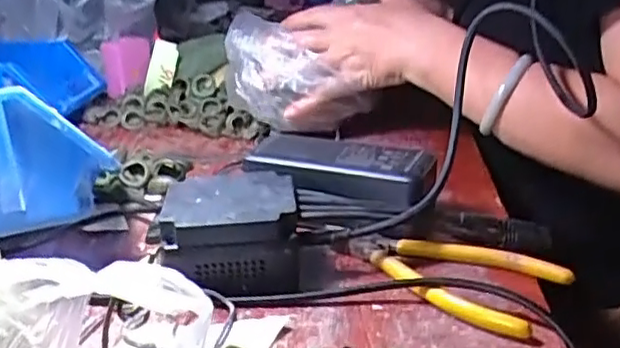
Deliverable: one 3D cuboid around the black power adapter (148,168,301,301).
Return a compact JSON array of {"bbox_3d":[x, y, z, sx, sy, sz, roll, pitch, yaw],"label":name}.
[{"bbox_3d":[-0.049,0.037,0.403,0.084,0.051,0.081,-4,22,-2],"label":"black power adapter"}]

